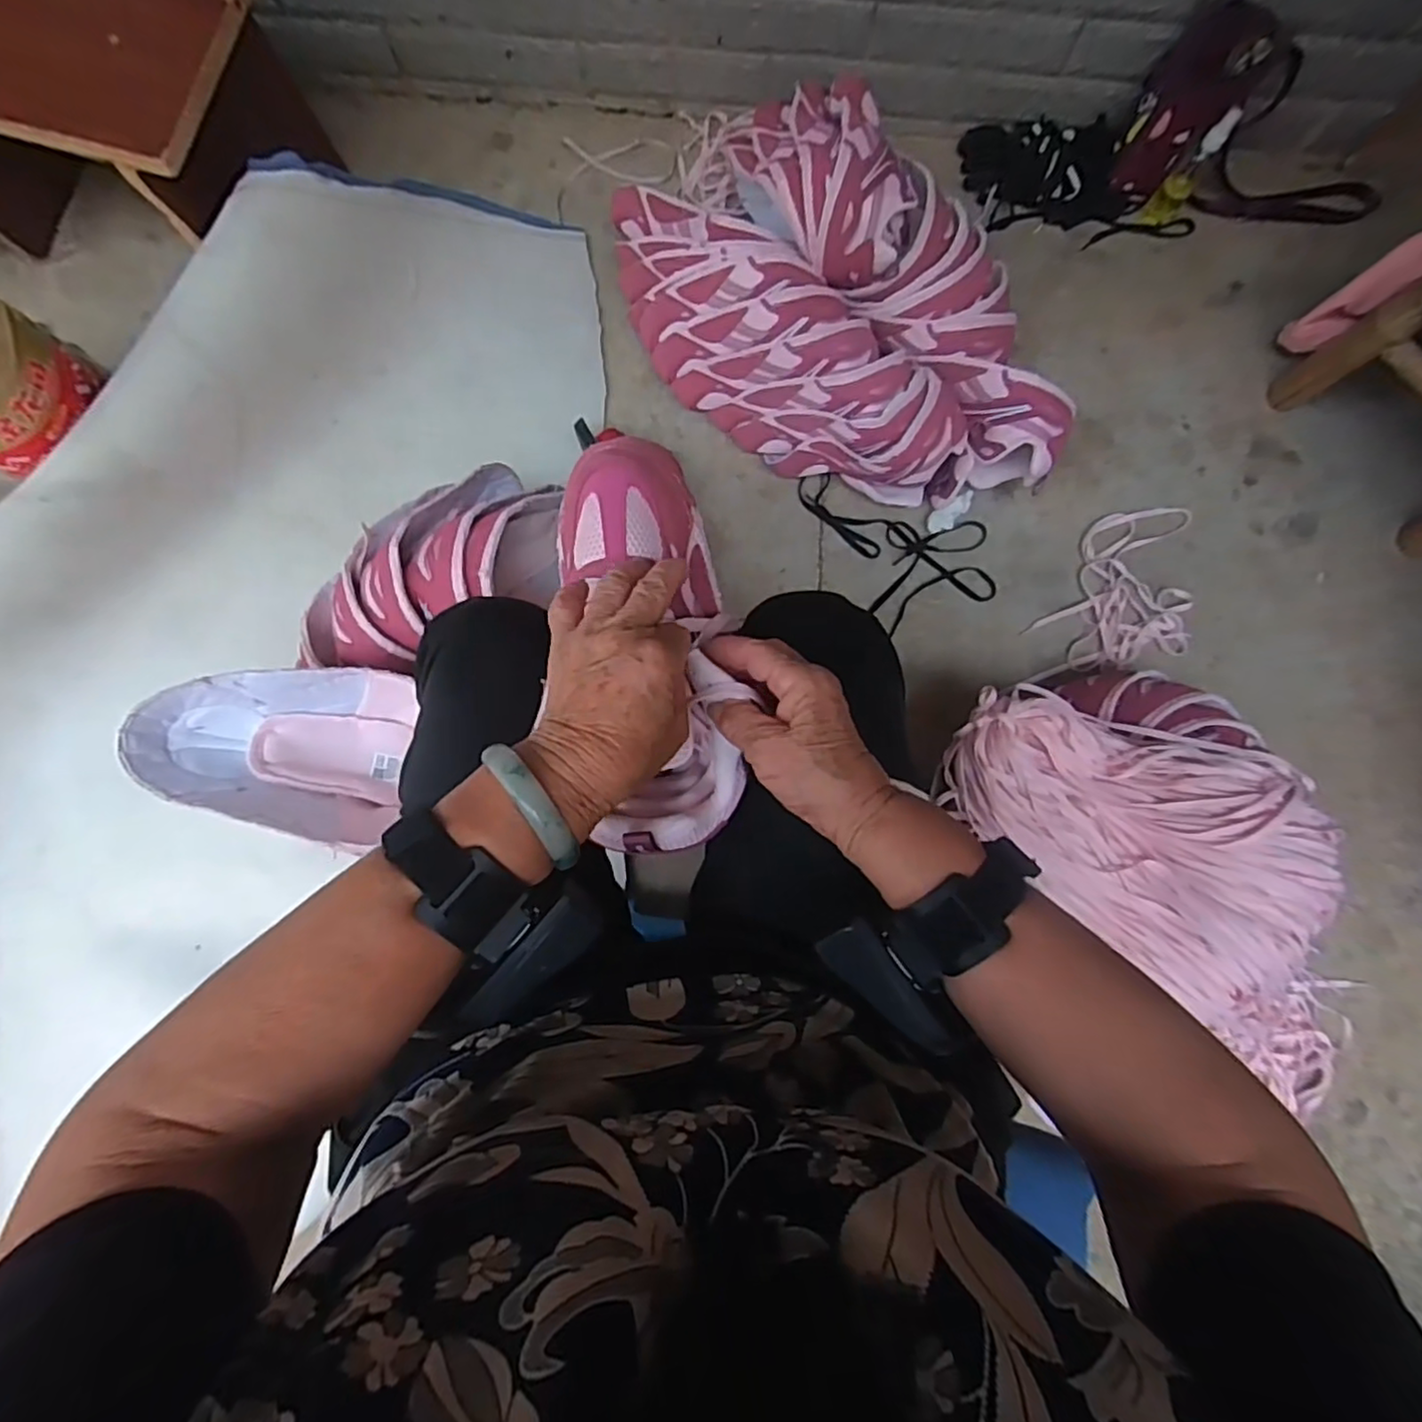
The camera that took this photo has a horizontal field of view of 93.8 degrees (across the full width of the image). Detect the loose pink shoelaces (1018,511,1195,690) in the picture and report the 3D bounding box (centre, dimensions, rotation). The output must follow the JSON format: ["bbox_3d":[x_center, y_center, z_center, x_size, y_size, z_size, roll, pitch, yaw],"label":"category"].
[{"bbox_3d":[0.522,-0.157,0.873,0.219,0.021,0.197,-8,85,-1],"label":"loose pink shoelaces"}]

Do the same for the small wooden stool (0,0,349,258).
[{"bbox_3d":[-0.695,-0.688,0.756,0.455,0.243,0.286,18,83,2],"label":"small wooden stool"}]

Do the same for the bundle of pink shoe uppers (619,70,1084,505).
[{"bbox_3d":[0.138,-0.480,0.799,0.336,0.187,0.622,-45,86,-3],"label":"bundle of pink shoe uppers"}]

